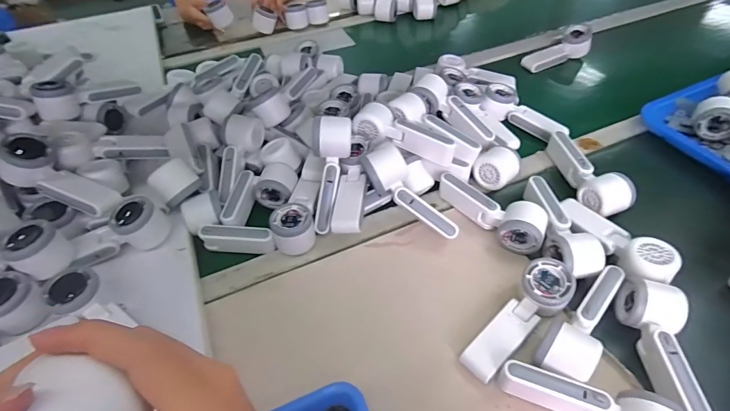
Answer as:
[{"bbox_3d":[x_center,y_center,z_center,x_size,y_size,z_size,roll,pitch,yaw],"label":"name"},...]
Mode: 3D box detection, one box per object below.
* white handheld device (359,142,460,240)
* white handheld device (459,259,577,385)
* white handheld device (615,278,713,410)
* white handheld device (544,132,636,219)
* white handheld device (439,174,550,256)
[{"bbox_3d":[0.070,-0.021,0.565,0.171,0.062,0.073,45,61,9],"label":"white handheld device"},{"bbox_3d":[0.183,0.135,0.460,0.168,0.056,0.059,-38,56,-27],"label":"white handheld device"},{"bbox_3d":[0.326,0.163,0.425,0.055,0.058,0.164,6,48,9],"label":"white handheld device"},{"bbox_3d":[0.343,-0.054,0.604,0.059,0.045,0.161,-9,48,-4],"label":"white handheld device"},{"bbox_3d":[0.179,0.010,0.572,0.163,0.049,0.063,21,53,22],"label":"white handheld device"}]

